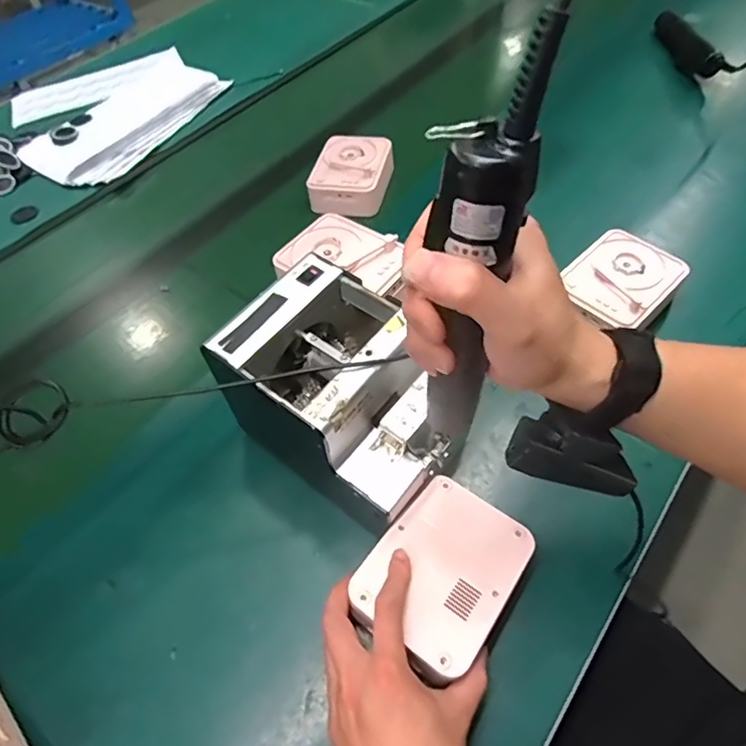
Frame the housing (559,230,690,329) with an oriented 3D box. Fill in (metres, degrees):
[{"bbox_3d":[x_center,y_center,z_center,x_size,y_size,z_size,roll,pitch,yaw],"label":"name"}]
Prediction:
[{"bbox_3d":[0.265,-0.095,0.561,0.100,0.046,0.123,35,64,26],"label":"housing"}]

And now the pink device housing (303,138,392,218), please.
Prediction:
[{"bbox_3d":[-0.027,-0.279,0.726,0.106,0.044,0.131,10,56,12],"label":"pink device housing"}]

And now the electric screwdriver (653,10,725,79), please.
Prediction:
[{"bbox_3d":[0.514,-0.540,0.853,0.031,0.038,0.204,-7,54,0],"label":"electric screwdriver"}]

